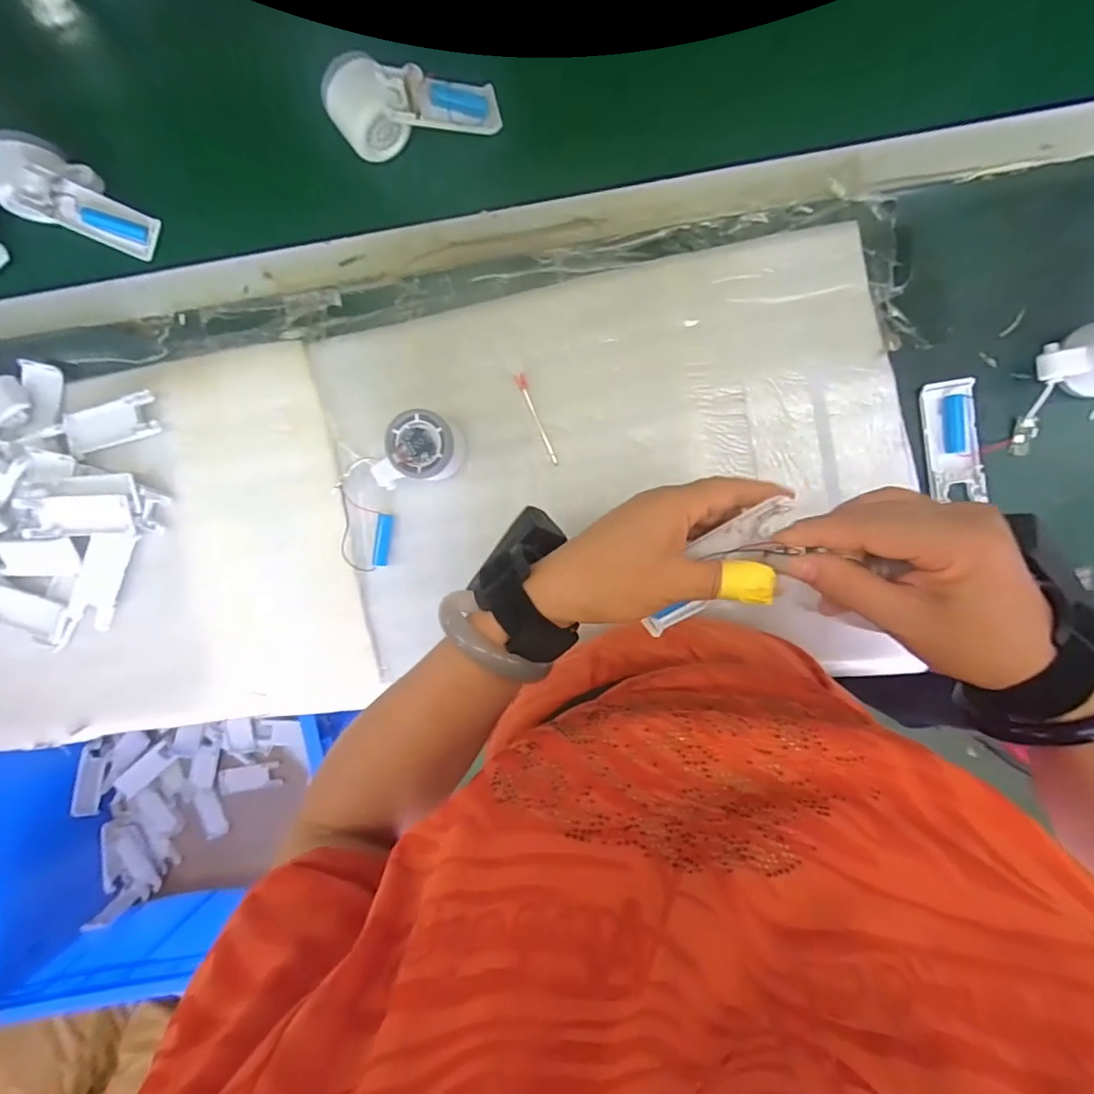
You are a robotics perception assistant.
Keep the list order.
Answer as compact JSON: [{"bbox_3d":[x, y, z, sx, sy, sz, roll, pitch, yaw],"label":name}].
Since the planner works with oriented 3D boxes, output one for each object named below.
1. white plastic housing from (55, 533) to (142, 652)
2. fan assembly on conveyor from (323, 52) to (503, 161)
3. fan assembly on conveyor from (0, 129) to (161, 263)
[{"bbox_3d":[-0.453,0.046,0.543,0.040,0.014,0.138,24,97,4],"label":"white plastic housing"},{"bbox_3d":[-0.115,-0.383,0.472,0.146,0.050,0.061,-6,94,-10],"label":"fan assembly on conveyor"},{"bbox_3d":[-0.460,-0.334,0.517,0.154,0.038,0.068,27,97,-12],"label":"fan assembly on conveyor"}]

